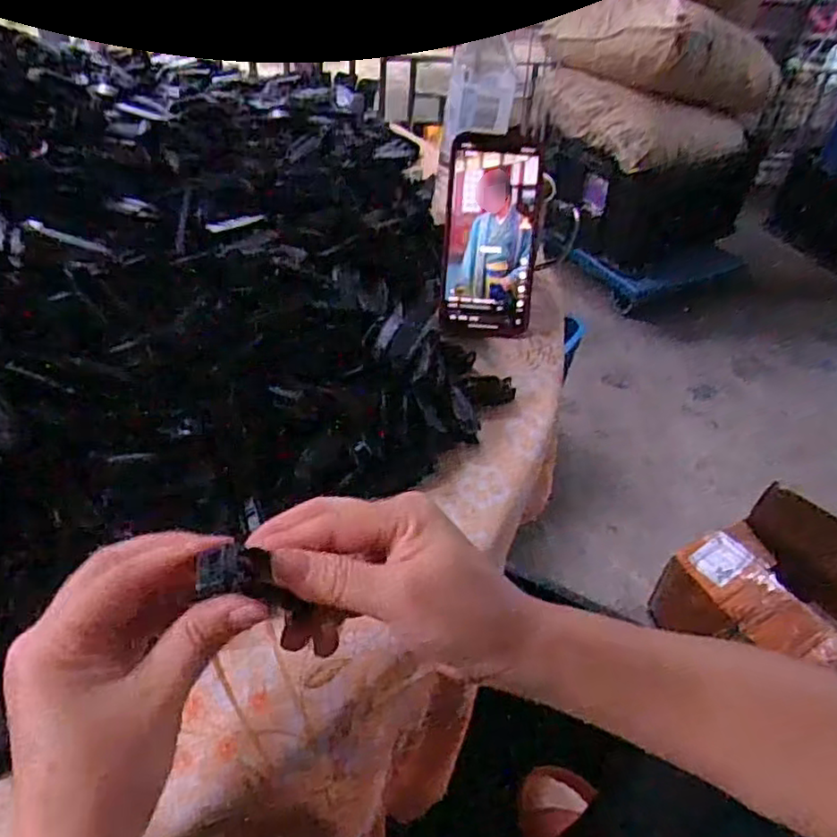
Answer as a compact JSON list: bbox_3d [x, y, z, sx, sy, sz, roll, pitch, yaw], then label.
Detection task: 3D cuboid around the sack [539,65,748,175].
[{"bbox_3d":[0.522,-0.734,1.542,0.268,0.134,0.430,-15,48,-20],"label":"sack"}]

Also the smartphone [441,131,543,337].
[{"bbox_3d":[0.060,-0.150,0.530,0.074,0.159,0.012,2,10,-3],"label":"smartphone"}]

